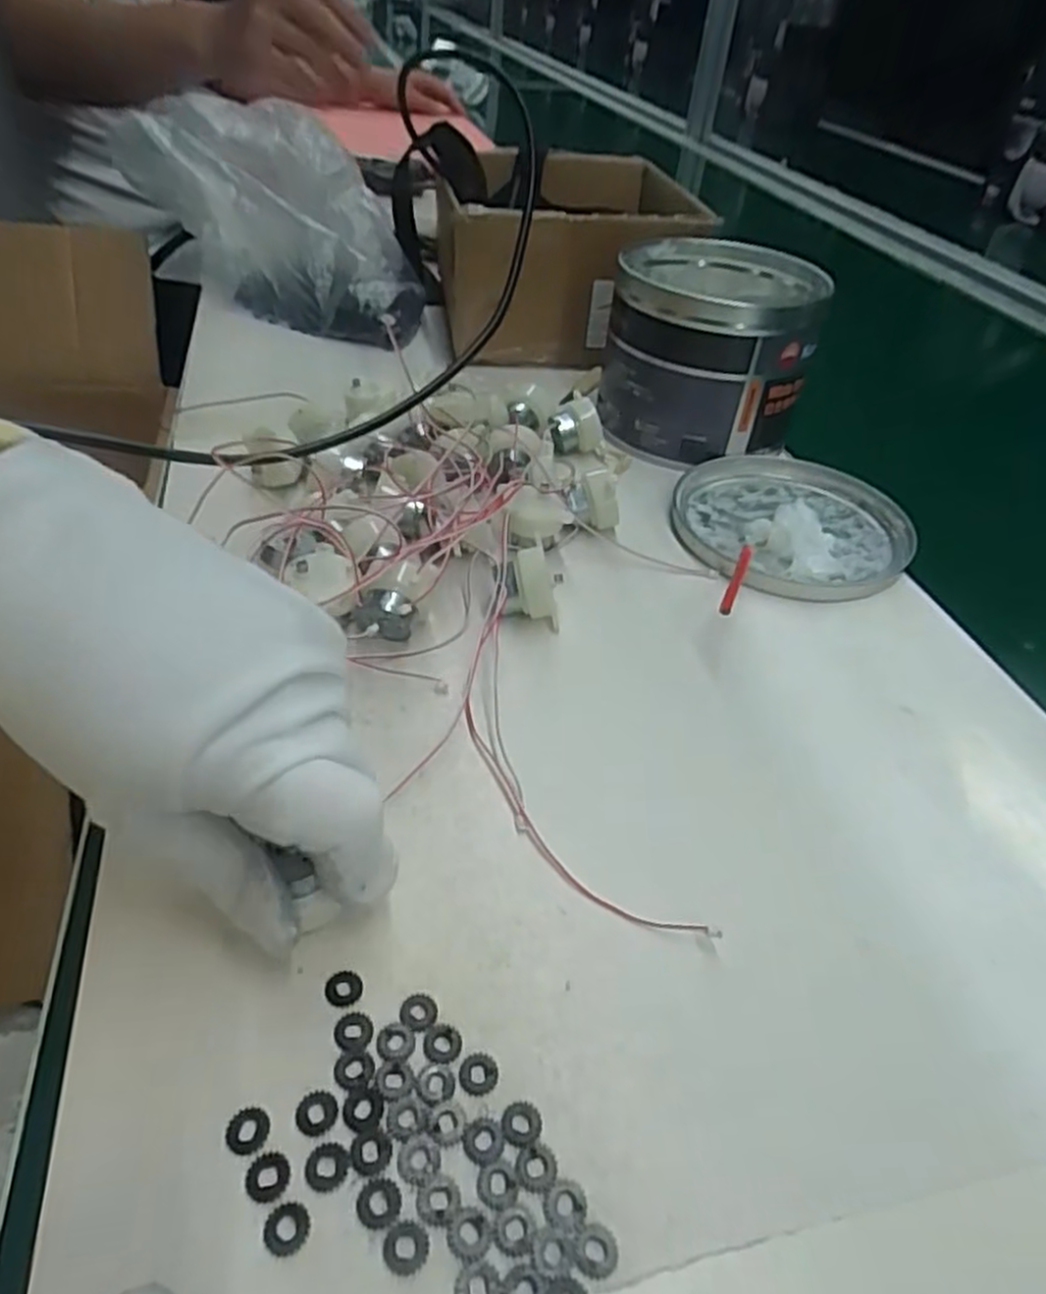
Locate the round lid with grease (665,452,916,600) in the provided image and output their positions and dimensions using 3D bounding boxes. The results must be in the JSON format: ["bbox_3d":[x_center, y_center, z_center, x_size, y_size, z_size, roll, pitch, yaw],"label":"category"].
[{"bbox_3d":[0.151,-0.071,0.435,0.127,0.016,0.135,4,41,-4],"label":"round lid with grease"}]

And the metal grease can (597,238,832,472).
[{"bbox_3d":[0.117,-0.189,0.494,0.118,0.101,0.127,4,41,-4],"label":"metal grease can"}]

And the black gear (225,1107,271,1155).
[{"bbox_3d":[-0.070,0.123,0.195,0.011,0.004,0.010,4,41,-4],"label":"black gear"}]

